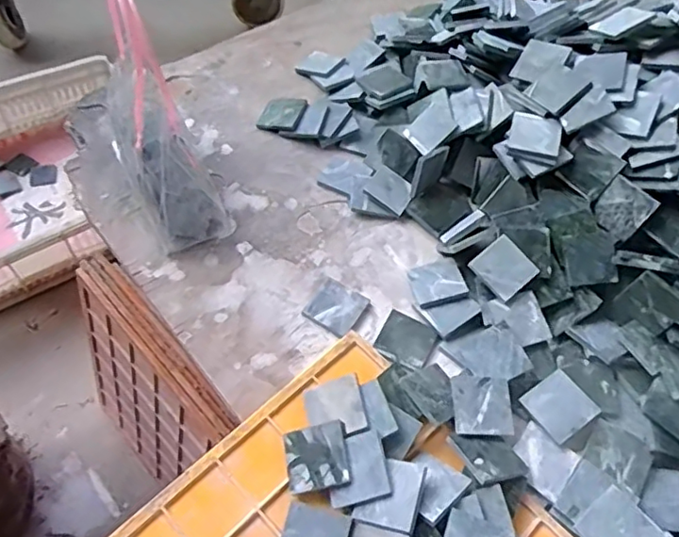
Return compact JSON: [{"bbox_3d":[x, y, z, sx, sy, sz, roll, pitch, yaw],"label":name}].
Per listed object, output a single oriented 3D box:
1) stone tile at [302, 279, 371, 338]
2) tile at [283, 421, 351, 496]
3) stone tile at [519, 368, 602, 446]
[{"bbox_3d":[-0.003,0.036,0.557,0.048,0.005,0.051,31,59,15],"label":"stone tile"},{"bbox_3d":[-0.018,0.151,0.466,0.051,0.004,0.049,-14,58,7],"label":"tile"},{"bbox_3d":[0.187,0.117,0.498,0.047,0.004,0.048,-36,60,-8],"label":"stone tile"}]

